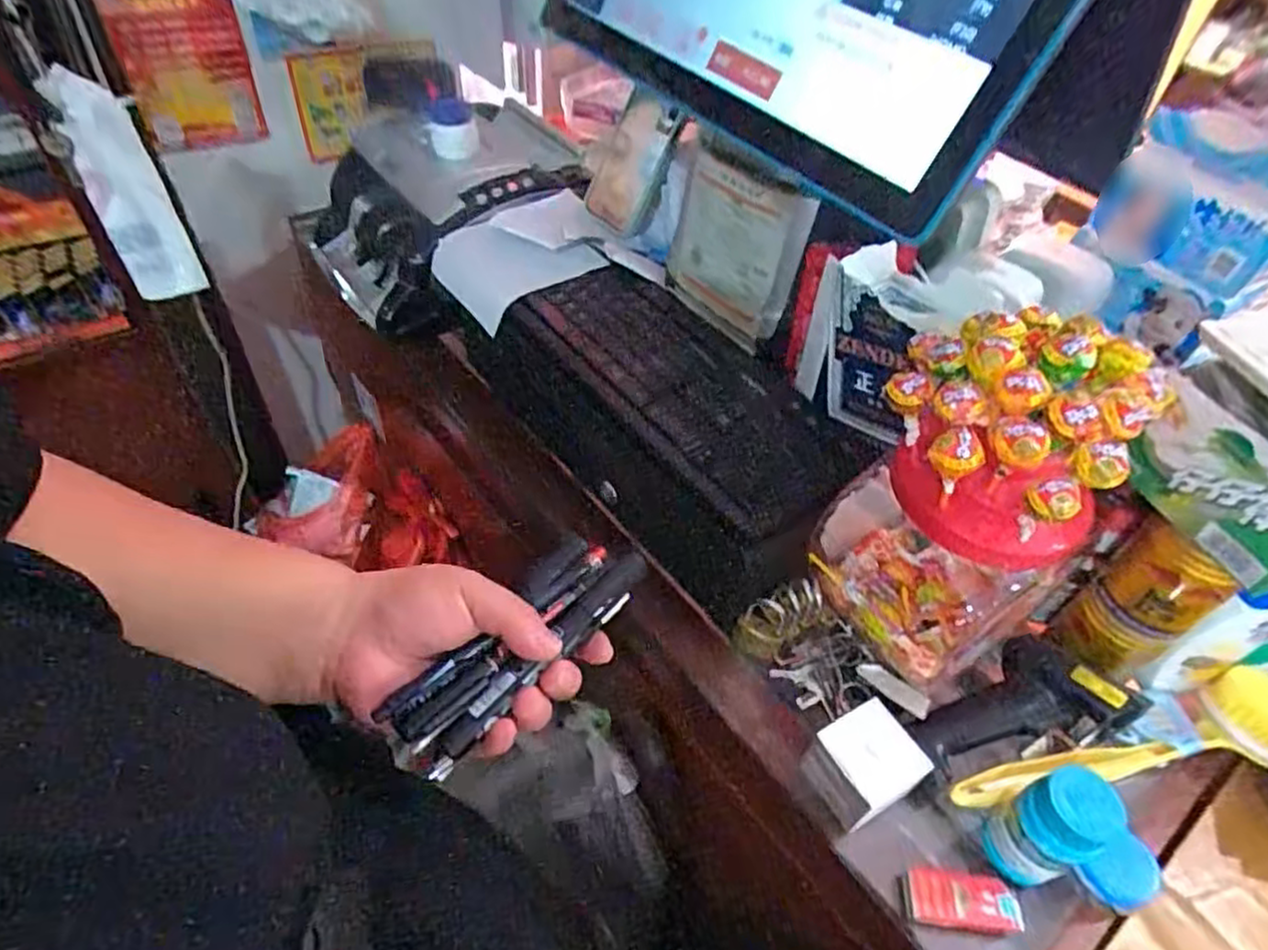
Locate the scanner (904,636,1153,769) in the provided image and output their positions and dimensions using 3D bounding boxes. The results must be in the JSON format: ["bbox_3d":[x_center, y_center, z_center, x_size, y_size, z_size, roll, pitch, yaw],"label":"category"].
[{"bbox_3d":[0.275,0.162,0.529,0.153,0.052,0.073,-14,49,1],"label":"scanner"}]

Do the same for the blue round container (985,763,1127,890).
[{"bbox_3d":[0.263,0.225,0.457,0.053,0.086,0.045,-17,52,-19],"label":"blue round container"}]

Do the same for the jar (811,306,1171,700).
[{"bbox_3d":[0.216,0.023,0.473,0.129,0.246,0.129,2,48,-2],"label":"jar"}]

